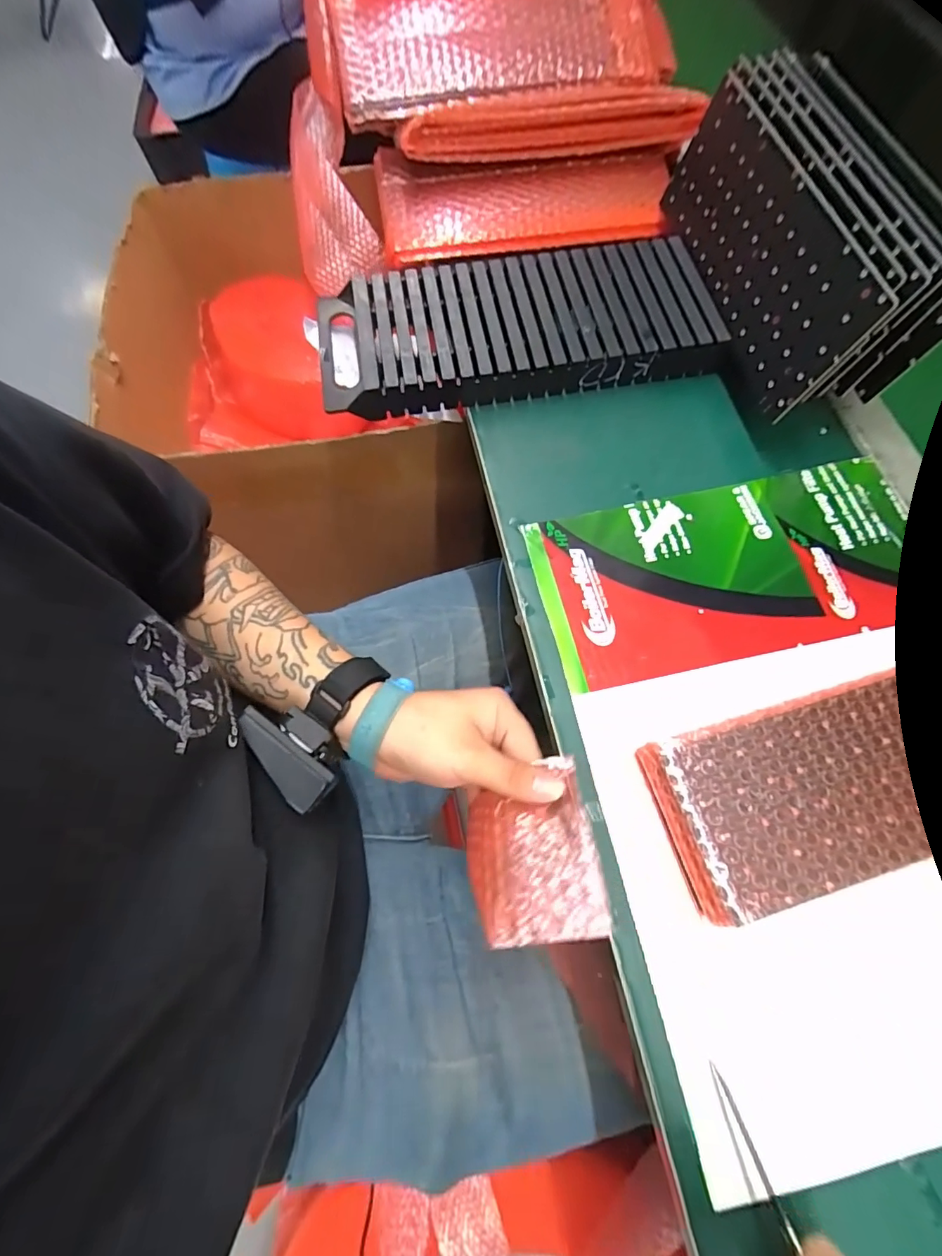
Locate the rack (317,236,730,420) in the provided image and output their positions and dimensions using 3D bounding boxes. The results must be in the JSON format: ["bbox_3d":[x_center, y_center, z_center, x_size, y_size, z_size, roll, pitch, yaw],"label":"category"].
[{"bbox_3d":[0.037,-0.270,0.429,0.335,0.046,0.144,-10,68,-3],"label":"rack"}]

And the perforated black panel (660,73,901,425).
[{"bbox_3d":[0.222,-0.306,0.388,0.007,0.092,0.281,-2,67,-19],"label":"perforated black panel"}]

